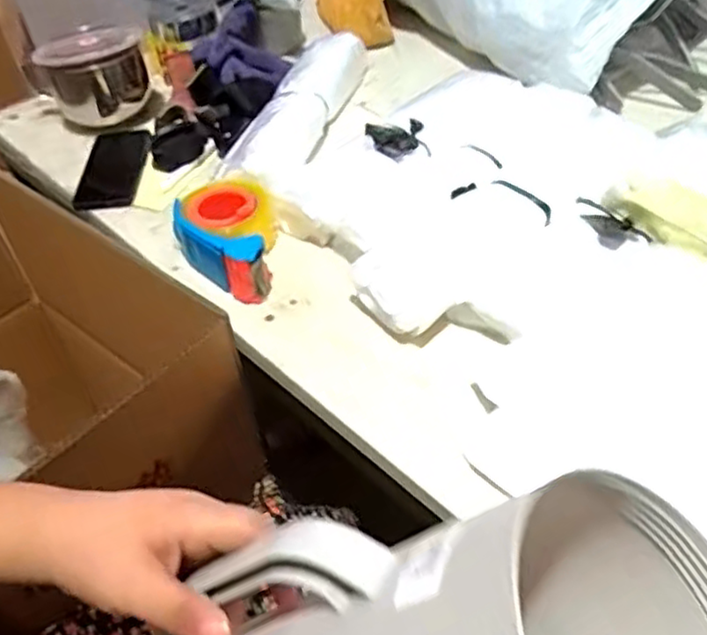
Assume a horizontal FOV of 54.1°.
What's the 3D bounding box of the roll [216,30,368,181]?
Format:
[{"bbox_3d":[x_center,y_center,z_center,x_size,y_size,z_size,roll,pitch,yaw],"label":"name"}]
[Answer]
[{"bbox_3d":[-0.069,-0.277,0.915,0.099,0.054,0.363,10,48,16],"label":"roll"}]

